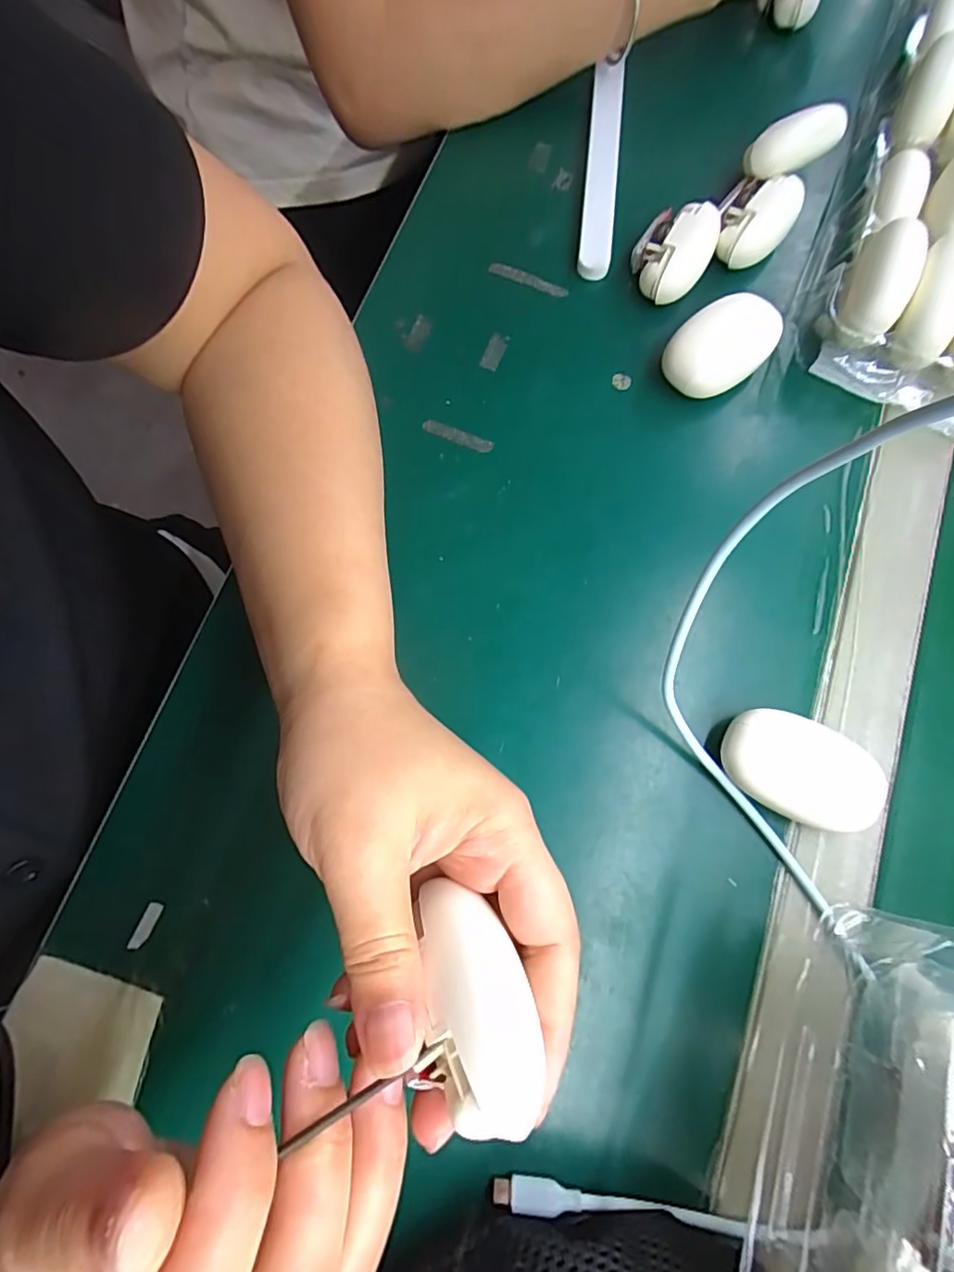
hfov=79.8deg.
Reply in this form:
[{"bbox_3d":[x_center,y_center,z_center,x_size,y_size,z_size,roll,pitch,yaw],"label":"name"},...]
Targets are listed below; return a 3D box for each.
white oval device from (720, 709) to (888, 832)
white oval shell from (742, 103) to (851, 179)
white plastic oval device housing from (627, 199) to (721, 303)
[{"bbox_3d":[0.145,0.061,0.260,0.067,0.026,0.043,21,77,3],"label":"white oval device"},{"bbox_3d":[0.190,-0.293,0.334,0.064,0.017,0.022,-26,79,-8],"label":"white oval shell"},{"bbox_3d":[0.113,-0.221,0.330,0.040,0.028,0.062,27,77,5],"label":"white plastic oval device housing"}]

